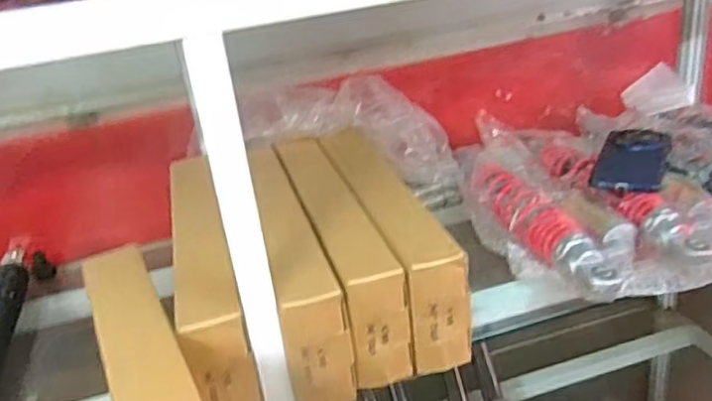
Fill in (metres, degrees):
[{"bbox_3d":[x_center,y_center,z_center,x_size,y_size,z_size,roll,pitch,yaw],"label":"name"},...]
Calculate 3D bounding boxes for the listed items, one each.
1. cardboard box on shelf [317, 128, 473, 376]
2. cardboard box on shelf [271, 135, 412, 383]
[{"bbox_3d":[0.031,0.032,0.698,0.057,0.111,0.352,-12,26,-11],"label":"cardboard box on shelf"},{"bbox_3d":[-0.023,0.039,0.687,0.055,0.117,0.350,-12,26,-11],"label":"cardboard box on shelf"}]

